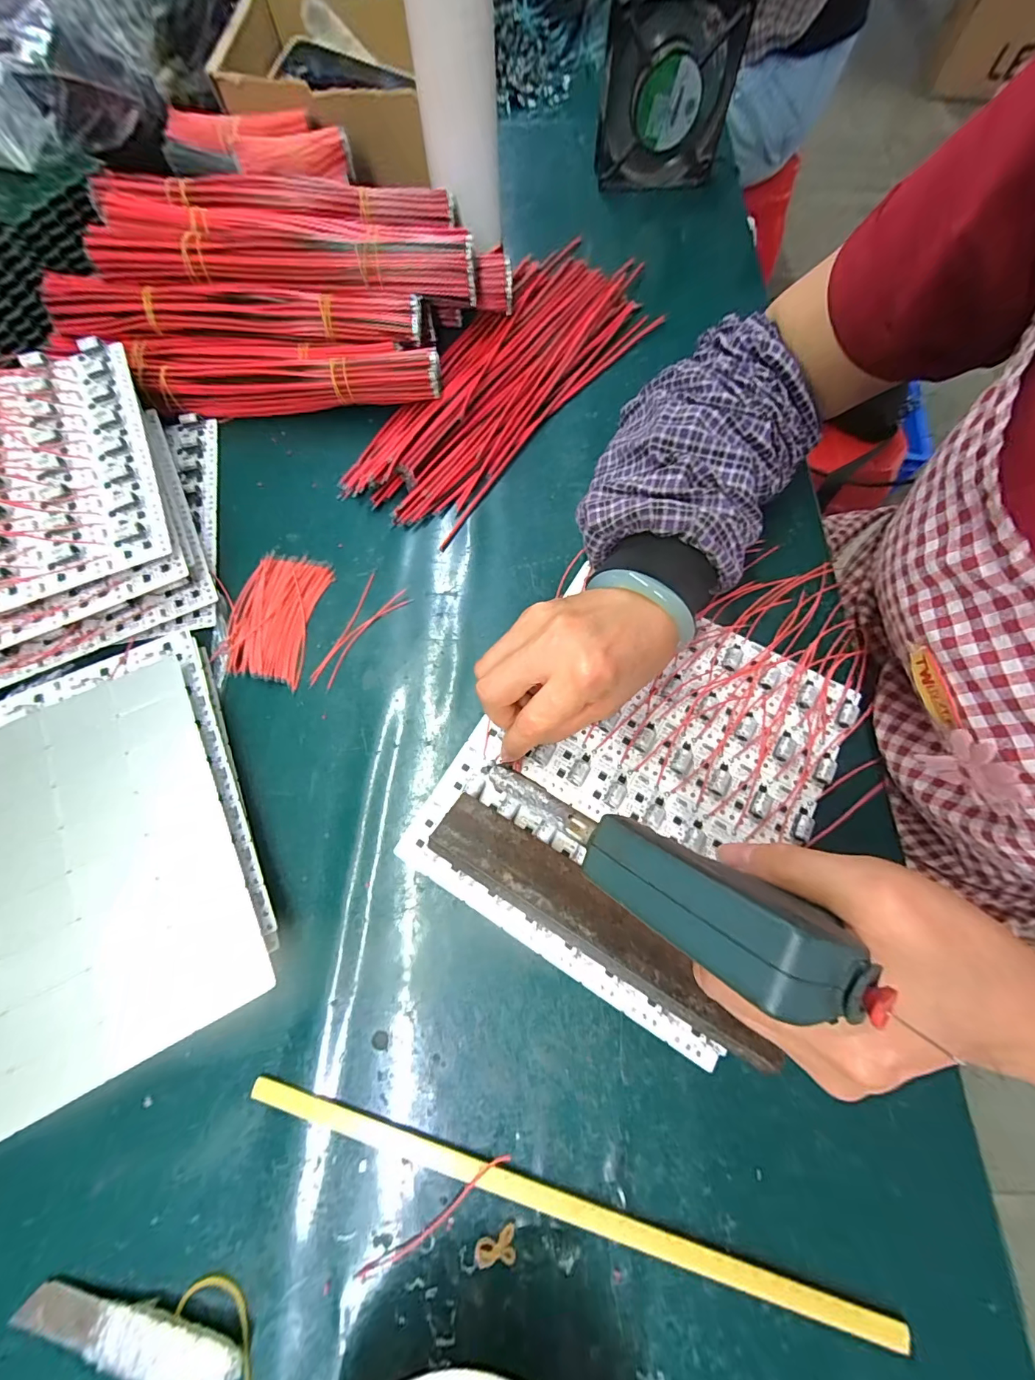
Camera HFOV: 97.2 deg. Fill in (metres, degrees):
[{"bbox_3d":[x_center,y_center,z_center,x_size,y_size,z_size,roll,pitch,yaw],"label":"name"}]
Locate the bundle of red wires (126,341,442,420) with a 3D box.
[{"bbox_3d":[-0.188,-0.262,0.376,0.248,0.034,0.050,0,71,0],"label":"bundle of red wires"}]

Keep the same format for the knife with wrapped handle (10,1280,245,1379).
[{"bbox_3d":[-0.173,0.287,0.201,0.104,0.008,0.023,11,71,4],"label":"knife with wrapped handle"}]

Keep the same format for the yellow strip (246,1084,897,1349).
[{"bbox_3d":[0.018,0.243,0.217,0.309,0.007,0.012,15,71,5],"label":"yellow strip"}]

